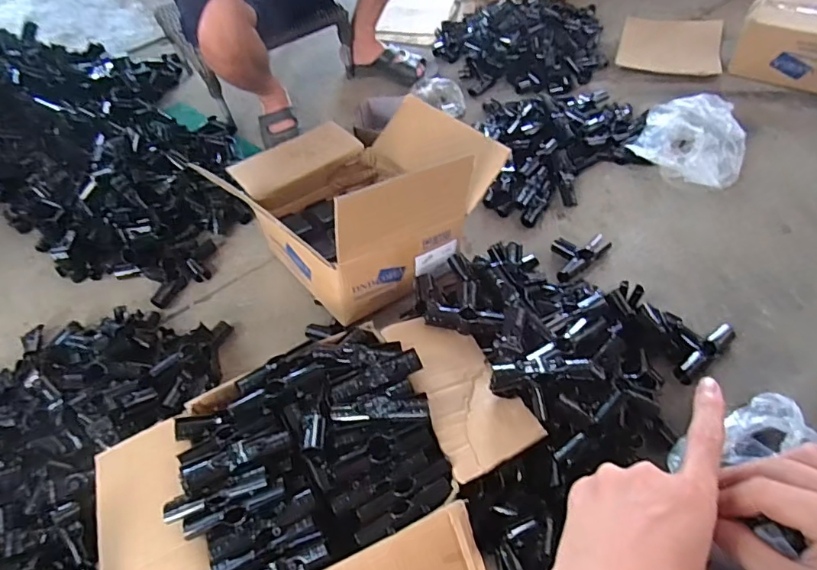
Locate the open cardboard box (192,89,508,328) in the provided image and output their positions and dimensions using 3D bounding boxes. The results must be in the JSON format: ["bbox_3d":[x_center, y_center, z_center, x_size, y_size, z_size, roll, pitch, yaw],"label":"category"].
[{"bbox_3d":[-0.095,-0.216,0.992,0.415,0.253,0.436,-33,56,-18],"label":"open cardboard box"}]

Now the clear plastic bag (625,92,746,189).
[{"bbox_3d":[0.638,-0.332,1.144,0.220,0.070,0.233,26,59,23],"label":"clear plastic bag"}]

